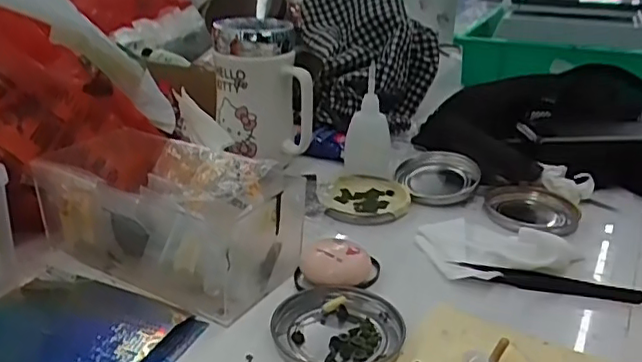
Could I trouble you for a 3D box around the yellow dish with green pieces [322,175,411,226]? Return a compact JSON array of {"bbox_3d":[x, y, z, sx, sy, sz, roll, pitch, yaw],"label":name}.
[{"bbox_3d":[0.038,0.014,0.537,0.073,0.013,0.081,0,24,-4],"label":"yellow dish with green pieces"}]

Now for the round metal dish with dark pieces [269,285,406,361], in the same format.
[{"bbox_3d":[0.009,0.090,0.366,0.076,0.010,0.075,2,24,-1],"label":"round metal dish with dark pieces"}]

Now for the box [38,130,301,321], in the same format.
[{"bbox_3d":[-0.107,0.021,0.433,0.180,0.071,0.105,15,27,26],"label":"box"}]

